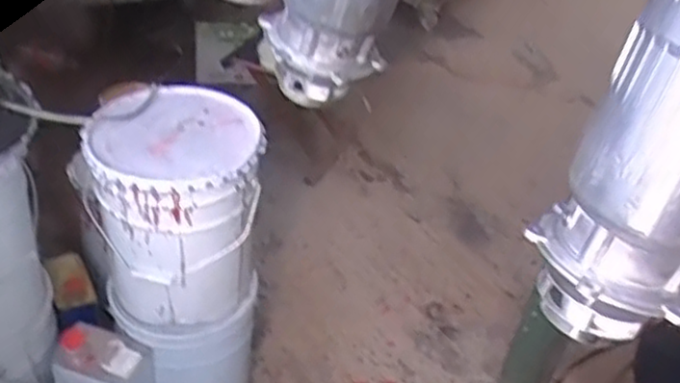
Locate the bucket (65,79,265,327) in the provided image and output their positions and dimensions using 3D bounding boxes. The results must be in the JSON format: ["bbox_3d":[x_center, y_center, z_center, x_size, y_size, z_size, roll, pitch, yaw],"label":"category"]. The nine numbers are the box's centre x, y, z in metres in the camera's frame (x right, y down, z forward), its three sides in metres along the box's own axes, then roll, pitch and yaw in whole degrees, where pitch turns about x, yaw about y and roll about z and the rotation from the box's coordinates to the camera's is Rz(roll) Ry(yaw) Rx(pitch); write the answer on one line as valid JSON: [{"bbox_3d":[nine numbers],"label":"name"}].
[{"bbox_3d":[-0.300,0.028,1.355,0.287,0.350,0.287,4,38,-3],"label":"bucket"}]

